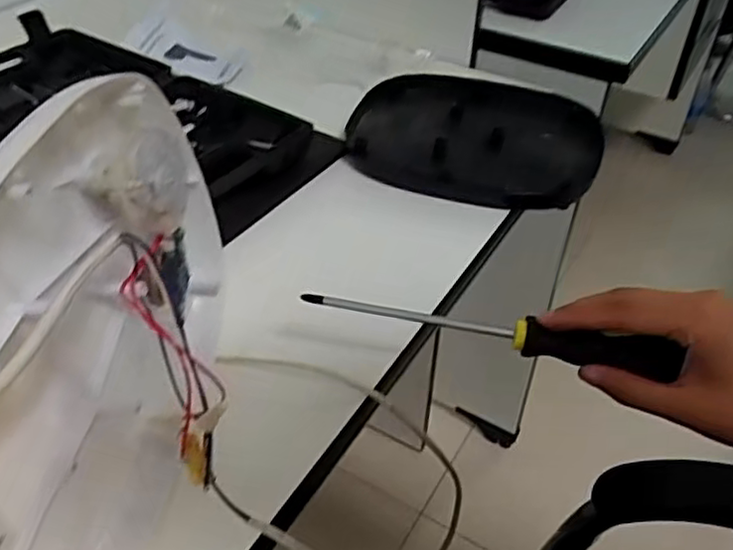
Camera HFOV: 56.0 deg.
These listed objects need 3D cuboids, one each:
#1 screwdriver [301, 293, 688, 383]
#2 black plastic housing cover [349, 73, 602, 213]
[{"bbox_3d":[0.064,0.030,0.380,0.199,0.029,0.023,10,42,9],"label":"screwdriver"},{"bbox_3d":[0.102,-0.132,0.647,0.222,0.031,0.215,14,43,13],"label":"black plastic housing cover"}]

